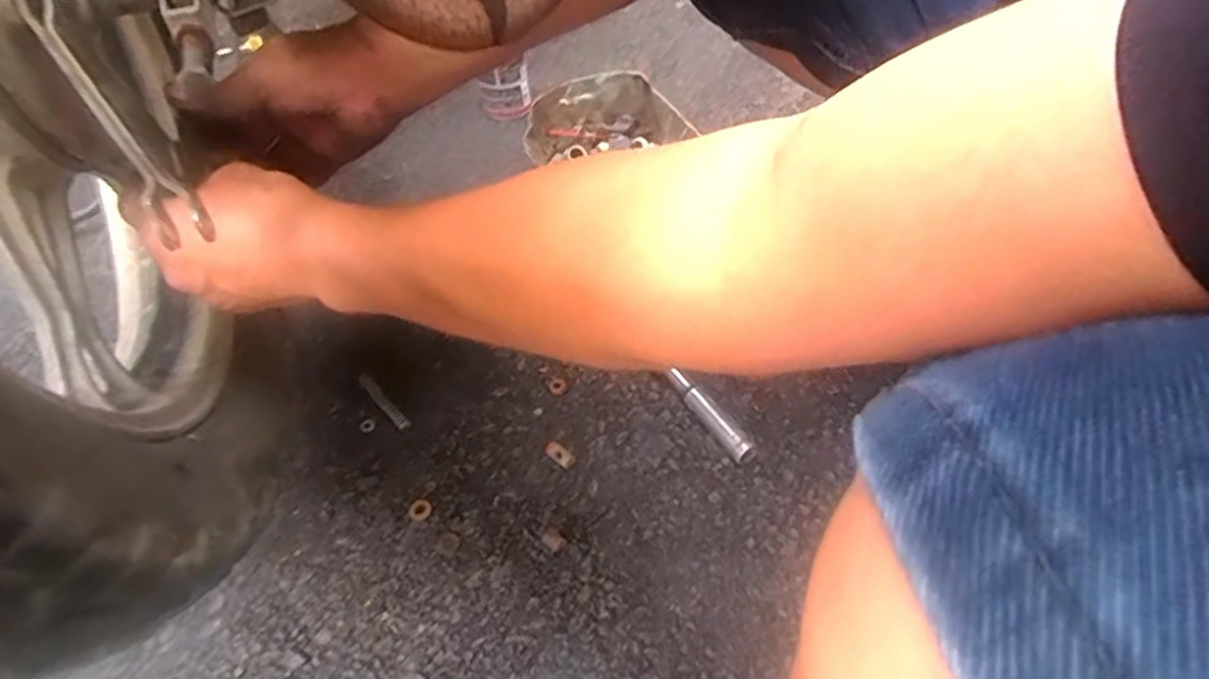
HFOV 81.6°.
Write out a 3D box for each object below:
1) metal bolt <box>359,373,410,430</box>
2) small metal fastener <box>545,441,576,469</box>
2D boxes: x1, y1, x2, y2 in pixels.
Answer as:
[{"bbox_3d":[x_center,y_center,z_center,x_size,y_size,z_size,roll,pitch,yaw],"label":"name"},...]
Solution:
[{"bbox_3d":[-0.185,0.051,0.584,0.010,0.004,0.071,-36,54,-24],"label":"metal bolt"},{"bbox_3d":[-0.034,0.086,0.529,0.027,0.004,0.012,35,61,28],"label":"small metal fastener"}]

